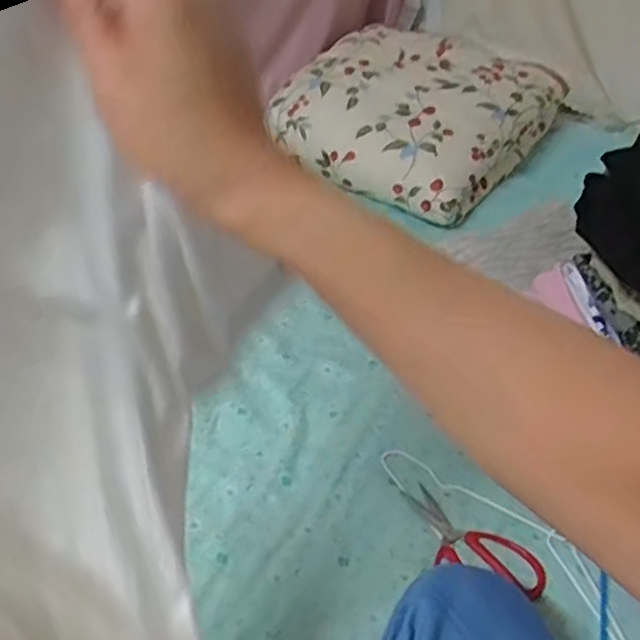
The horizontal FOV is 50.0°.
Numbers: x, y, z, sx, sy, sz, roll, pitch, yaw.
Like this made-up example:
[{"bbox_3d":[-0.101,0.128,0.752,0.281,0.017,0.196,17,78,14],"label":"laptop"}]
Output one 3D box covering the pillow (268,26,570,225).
[{"bbox_3d":[0.194,-0.423,1.358,0.409,0.185,0.463,25,44,30],"label":"pillow"}]

